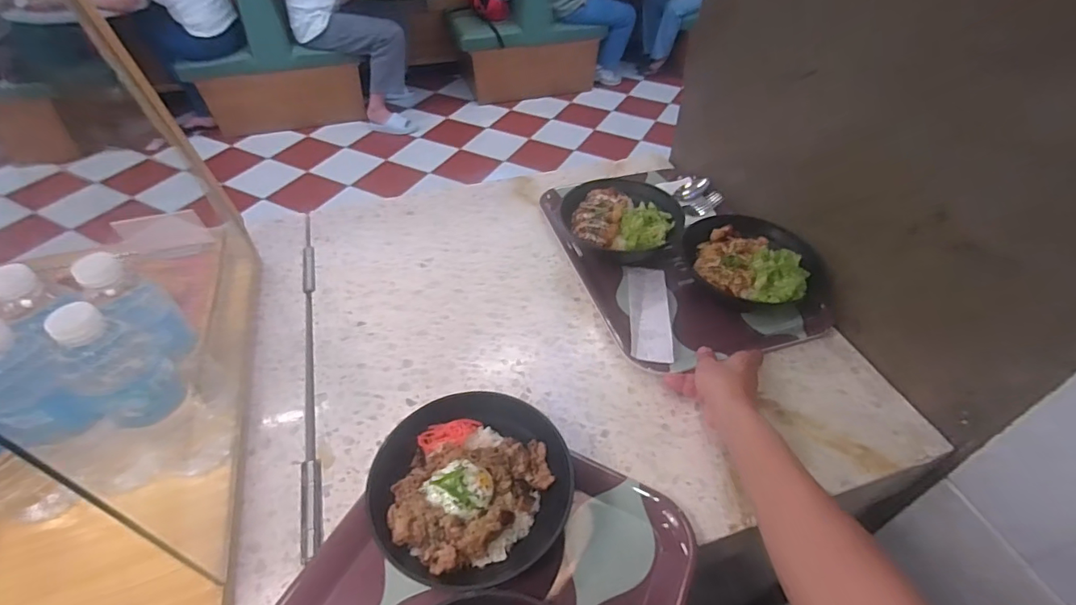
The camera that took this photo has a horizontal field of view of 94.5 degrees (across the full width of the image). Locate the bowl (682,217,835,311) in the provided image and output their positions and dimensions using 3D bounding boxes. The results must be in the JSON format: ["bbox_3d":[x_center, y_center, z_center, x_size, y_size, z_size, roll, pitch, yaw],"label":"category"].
[{"bbox_3d":[0.302,-0.040,0.717,0.176,0.079,0.163,1,45,-1],"label":"bowl"}]

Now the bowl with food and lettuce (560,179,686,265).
[{"bbox_3d":[0.128,-0.113,0.780,0.177,0.082,0.170,-1,48,1],"label":"bowl with food and lettuce"}]

